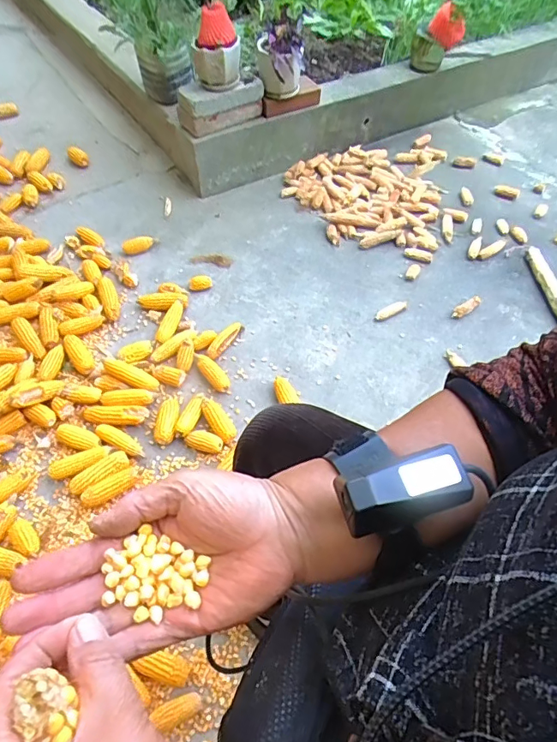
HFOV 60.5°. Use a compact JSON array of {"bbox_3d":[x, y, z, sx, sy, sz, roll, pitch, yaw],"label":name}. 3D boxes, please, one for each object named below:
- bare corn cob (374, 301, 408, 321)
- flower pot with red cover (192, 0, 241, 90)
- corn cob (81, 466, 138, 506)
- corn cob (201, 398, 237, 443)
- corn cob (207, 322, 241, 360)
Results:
[{"bbox_3d":[0.310,-0.167,1.312,0.109,0.028,0.032,-26,61,-18],"label":"bare corn cob"},{"bbox_3d":[-0.173,-0.907,1.338,0.127,0.190,0.131,-7,57,-6],"label":"flower pot with red cover"},{"bbox_3d":[-0.352,0.243,1.001,0.123,0.039,0.044,-31,62,-17],"label":"corn cob"},{"bbox_3d":[-0.139,0.112,1.102,0.045,0.034,0.123,-28,61,-18],"label":"corn cob"},{"bbox_3d":[-0.141,-0.078,1.240,0.032,0.034,0.127,26,60,15],"label":"corn cob"}]

